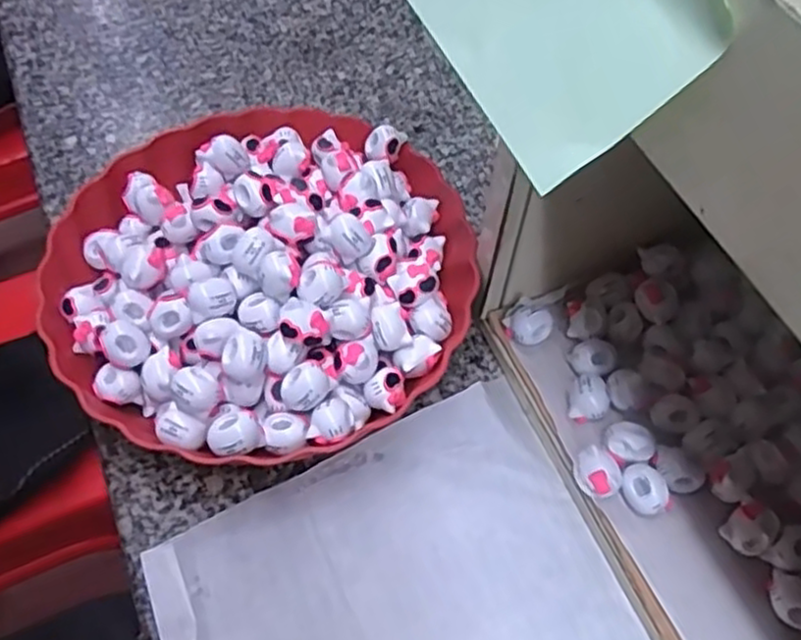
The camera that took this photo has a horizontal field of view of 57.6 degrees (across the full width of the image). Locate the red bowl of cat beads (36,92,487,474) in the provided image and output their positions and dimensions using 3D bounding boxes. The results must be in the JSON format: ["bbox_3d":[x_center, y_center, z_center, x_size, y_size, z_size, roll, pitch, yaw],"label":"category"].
[{"bbox_3d":[-0.077,-0.033,0.426,0.230,0.077,0.242,1,54,-2],"label":"red bowl of cat beads"}]

